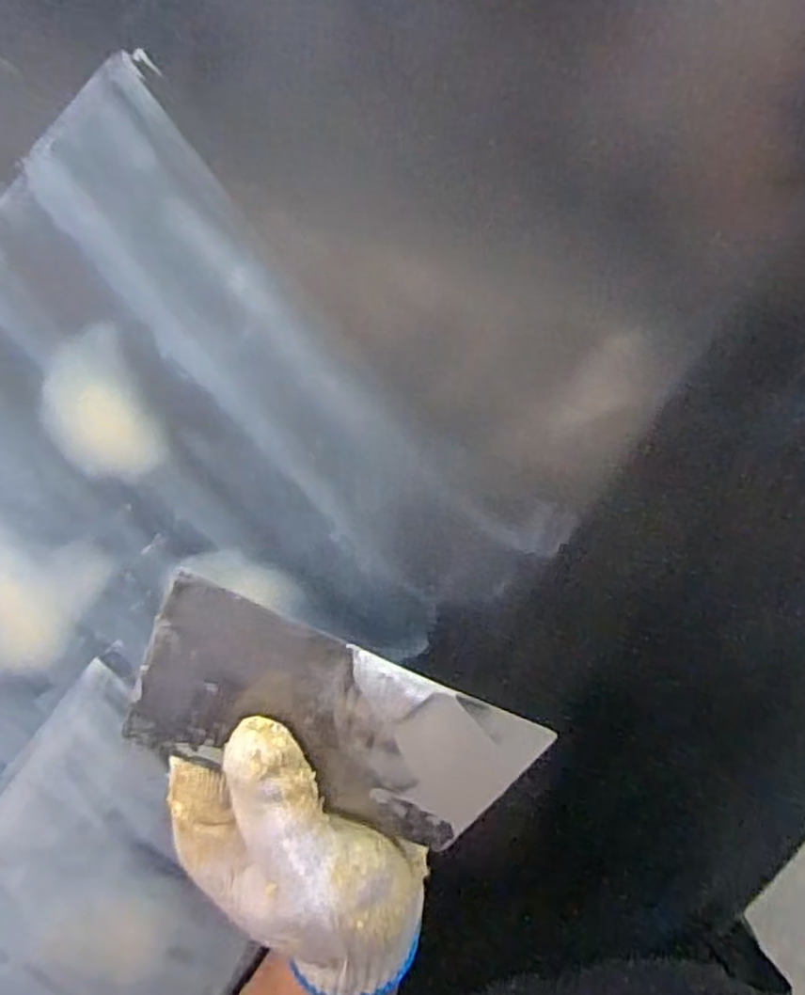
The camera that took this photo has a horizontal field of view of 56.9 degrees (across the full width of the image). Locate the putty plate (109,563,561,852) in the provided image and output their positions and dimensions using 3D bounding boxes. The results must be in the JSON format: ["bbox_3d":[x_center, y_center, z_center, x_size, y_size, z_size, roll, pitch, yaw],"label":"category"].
[{"bbox_3d":[-0.023,0.079,0.249,0.136,0.007,0.071,29,116,-18],"label":"putty plate"}]

